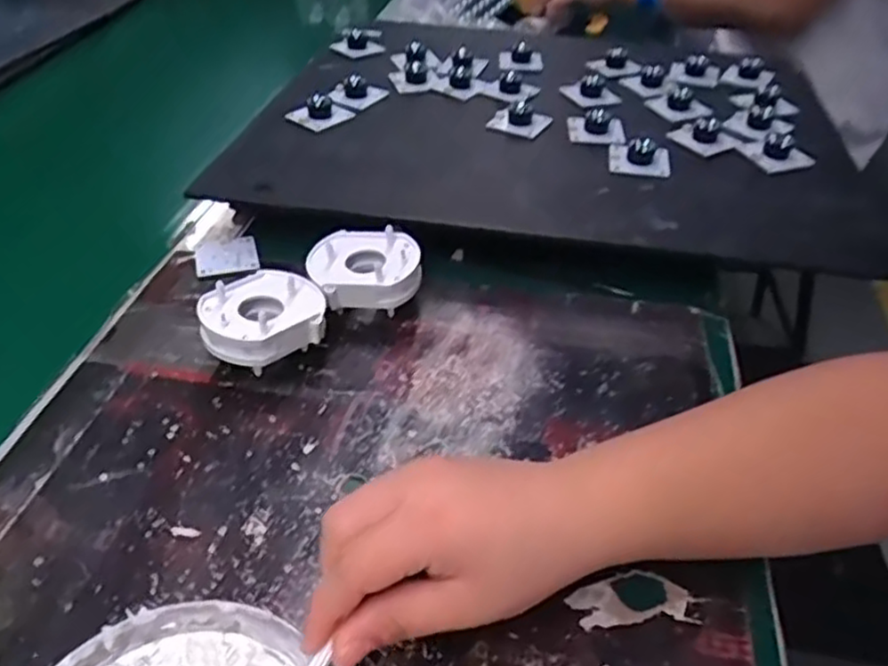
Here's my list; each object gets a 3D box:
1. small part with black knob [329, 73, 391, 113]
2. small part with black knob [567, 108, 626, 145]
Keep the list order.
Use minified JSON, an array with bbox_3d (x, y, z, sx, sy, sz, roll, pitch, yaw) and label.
[{"bbox_3d":[-0.079,-0.220,0.630,0.037,0.021,0.053,22,45,24],"label":"small part with black knob"},{"bbox_3d":[0.126,-0.171,0.581,0.046,0.020,0.038,7,41,7],"label":"small part with black knob"}]

